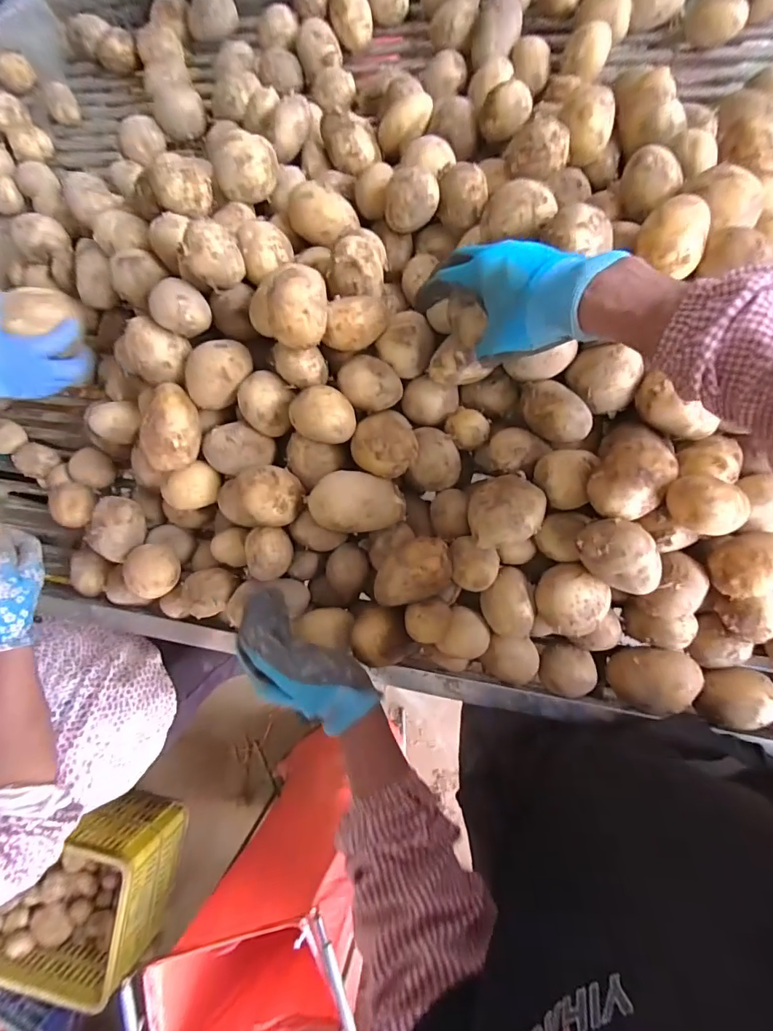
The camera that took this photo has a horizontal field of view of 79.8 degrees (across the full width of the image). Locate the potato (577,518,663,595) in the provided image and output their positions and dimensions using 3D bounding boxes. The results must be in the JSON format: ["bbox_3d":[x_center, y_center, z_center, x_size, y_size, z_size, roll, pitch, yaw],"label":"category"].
[{"bbox_3d":[0.221,0.037,0.428,0.057,0.042,0.084,-44,81,2],"label":"potato"}]

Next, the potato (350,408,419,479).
[{"bbox_3d":[0.000,-0.073,0.483,0.066,0.047,0.064,-1,85,8],"label":"potato"}]

